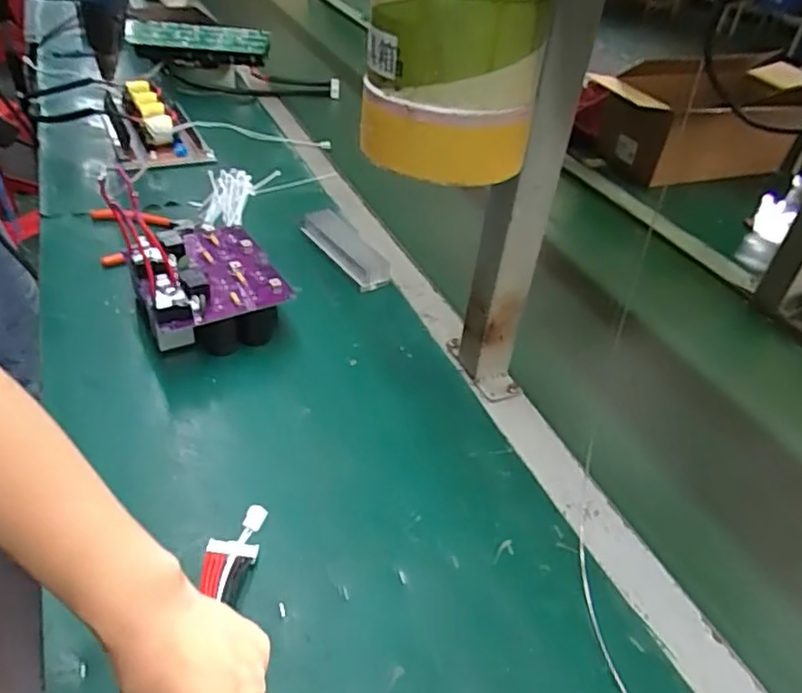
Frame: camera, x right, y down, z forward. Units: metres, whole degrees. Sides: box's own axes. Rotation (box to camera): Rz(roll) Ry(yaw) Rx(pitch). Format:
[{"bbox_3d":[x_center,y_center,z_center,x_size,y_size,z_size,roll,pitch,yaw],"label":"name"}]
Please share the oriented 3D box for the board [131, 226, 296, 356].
[{"bbox_3d":[-0.206,-0.061,0.685,0.135,0.076,0.152,-18,44,-27],"label":"board"}]

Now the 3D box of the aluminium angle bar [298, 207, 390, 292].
[{"bbox_3d":[-0.075,-0.126,0.811,0.050,0.033,0.150,-18,44,-28],"label":"aluminium angle bar"}]

